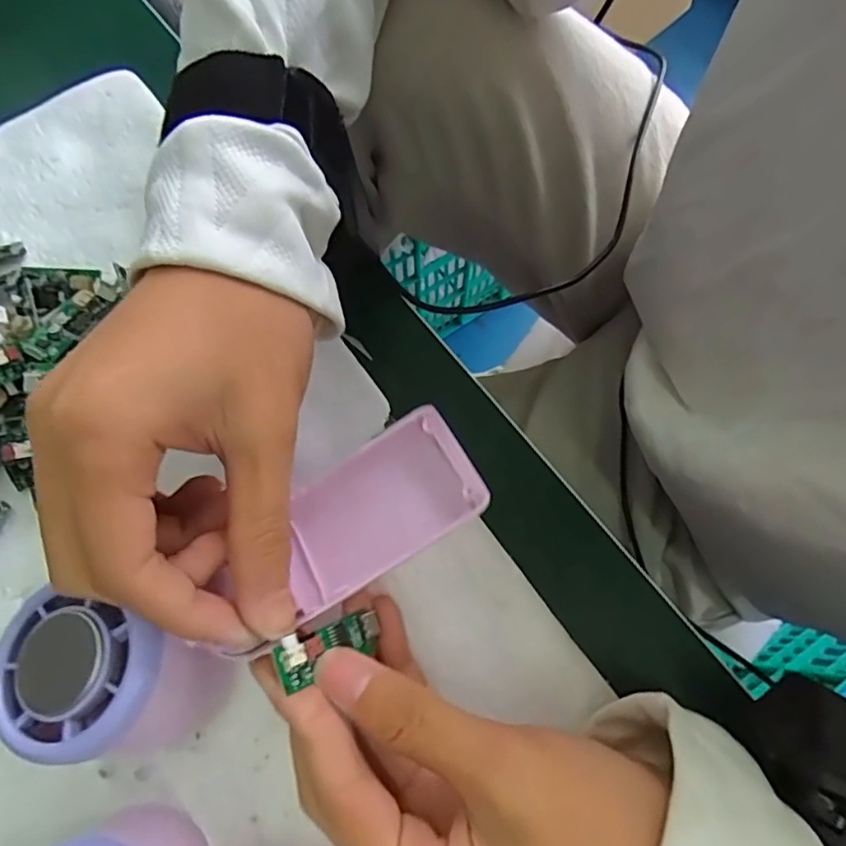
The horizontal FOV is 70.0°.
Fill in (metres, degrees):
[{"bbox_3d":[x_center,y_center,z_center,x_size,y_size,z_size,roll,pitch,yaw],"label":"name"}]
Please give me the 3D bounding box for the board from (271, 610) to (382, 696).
[{"bbox_3d":[-0.030,0.072,0.196,0.036,0.006,0.014,-6,62,-49],"label":"board"}]

